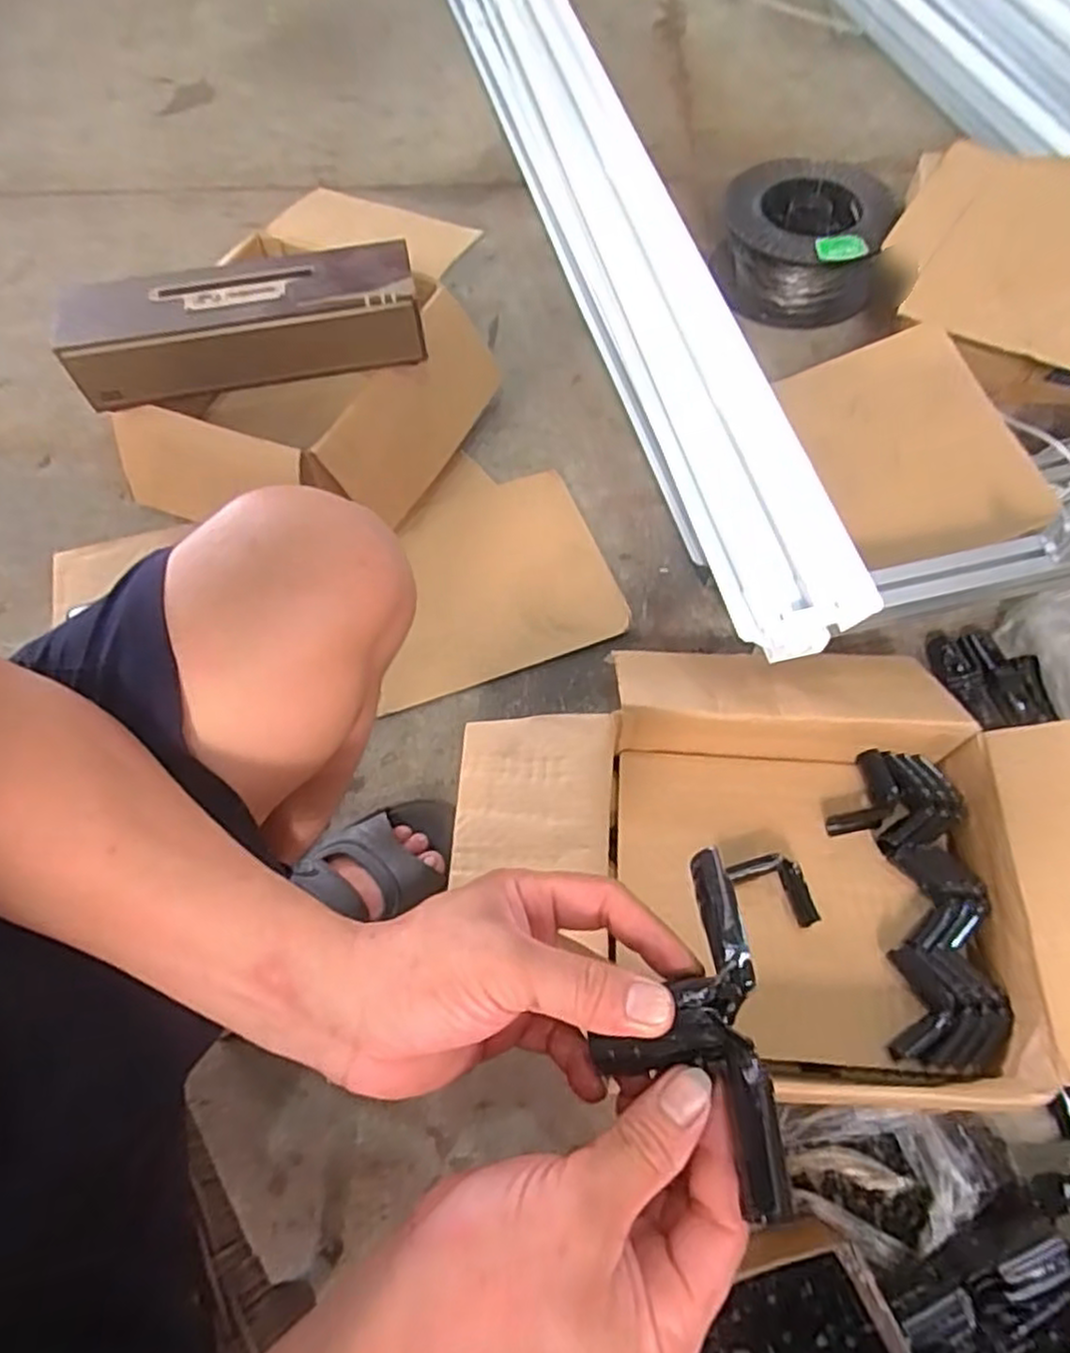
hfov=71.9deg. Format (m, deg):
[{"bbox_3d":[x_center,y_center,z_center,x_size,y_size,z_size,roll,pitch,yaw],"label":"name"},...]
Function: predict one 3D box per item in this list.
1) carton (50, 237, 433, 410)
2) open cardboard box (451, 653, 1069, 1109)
[{"bbox_3d":[-0.324,-0.389,0.823,0.400,0.085,0.129,-4,62,0],"label":"carton"},{"bbox_3d":[0.226,0.131,0.622,0.556,0.138,0.364,0,62,2],"label":"open cardboard box"}]

